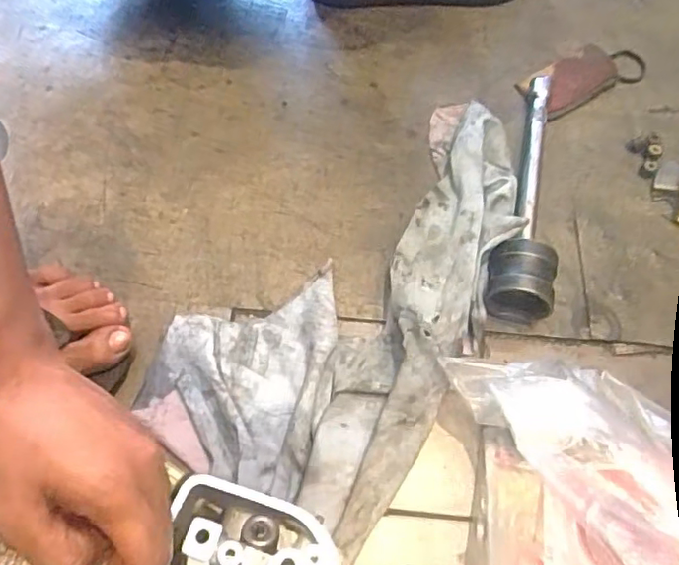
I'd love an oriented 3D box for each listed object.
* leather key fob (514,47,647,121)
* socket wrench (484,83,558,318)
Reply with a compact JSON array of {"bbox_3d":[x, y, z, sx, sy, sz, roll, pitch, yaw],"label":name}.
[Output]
[{"bbox_3d":[0.246,-0.210,0.581,0.135,0.019,0.058,-27,67,-12],"label":"leather key fob"},{"bbox_3d":[0.161,-0.087,0.498,0.052,0.054,0.261,11,65,5],"label":"socket wrench"}]

